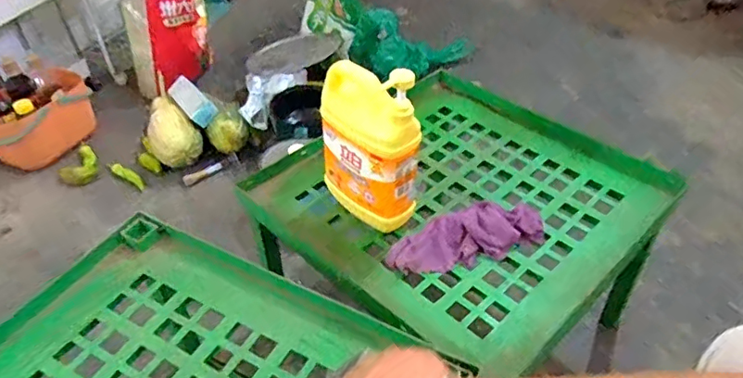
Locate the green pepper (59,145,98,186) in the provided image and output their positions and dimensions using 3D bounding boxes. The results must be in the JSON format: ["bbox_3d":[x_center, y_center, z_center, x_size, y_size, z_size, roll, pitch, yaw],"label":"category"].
[{"bbox_3d":[-0.740,-0.062,1.408,0.087,0.030,0.138,-3,43,-1],"label":"green pepper"}]

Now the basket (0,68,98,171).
[{"bbox_3d":[-0.847,-0.173,1.410,0.273,0.169,0.134,-28,49,-27],"label":"basket"}]

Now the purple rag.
[{"bbox_3d":[0.135,0.068,0.770,0.221,0.029,0.078,-18,45,-18],"label":"purple rag"}]

